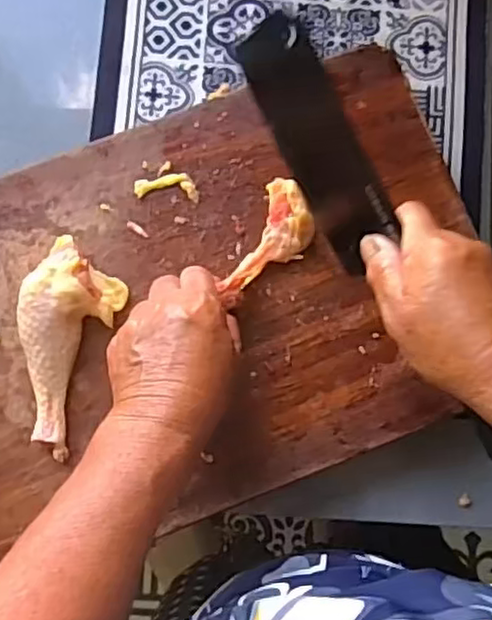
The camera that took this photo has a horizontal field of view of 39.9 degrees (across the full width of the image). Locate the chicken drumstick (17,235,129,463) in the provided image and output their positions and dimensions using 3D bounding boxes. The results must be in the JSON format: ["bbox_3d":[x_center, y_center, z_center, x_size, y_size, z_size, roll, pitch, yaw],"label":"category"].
[{"bbox_3d":[-0.129,0.022,0.460,0.062,0.030,0.137,20,82,2],"label":"chicken drumstick"}]

